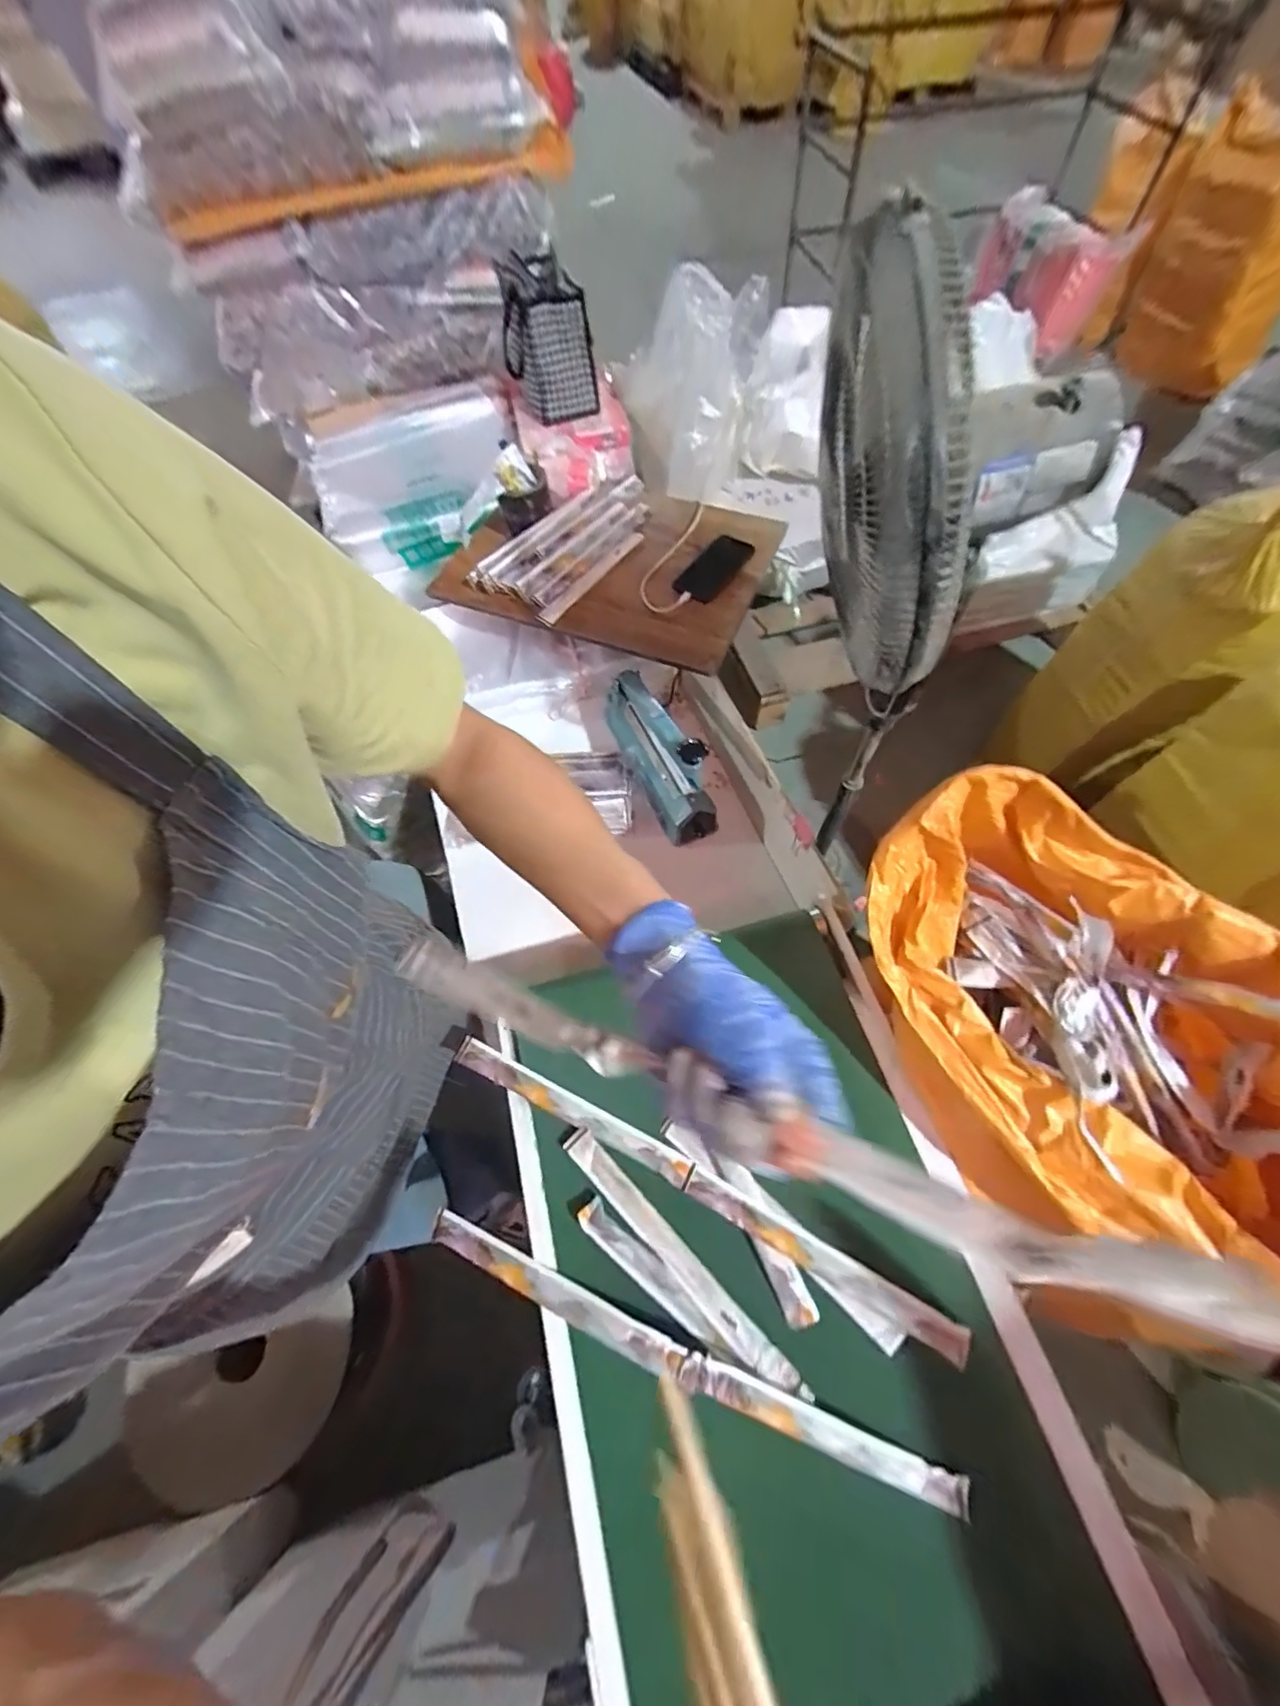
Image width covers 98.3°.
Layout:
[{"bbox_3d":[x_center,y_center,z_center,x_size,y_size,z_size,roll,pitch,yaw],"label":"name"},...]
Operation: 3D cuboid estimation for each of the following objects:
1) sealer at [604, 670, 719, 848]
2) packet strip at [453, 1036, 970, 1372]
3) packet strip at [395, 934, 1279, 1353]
[{"bbox_3d":[0.022,-0.178,0.882,0.081,0.162,0.287,-21,64,-8],"label":"sealer"},{"bbox_3d":[0.042,0.322,0.550,0.536,0.015,0.032,24,66,14],"label":"packet strip"},{"bbox_3d":[0.001,0.108,0.289,0.458,0.013,0.030,9,60,37],"label":"packet strip"}]

